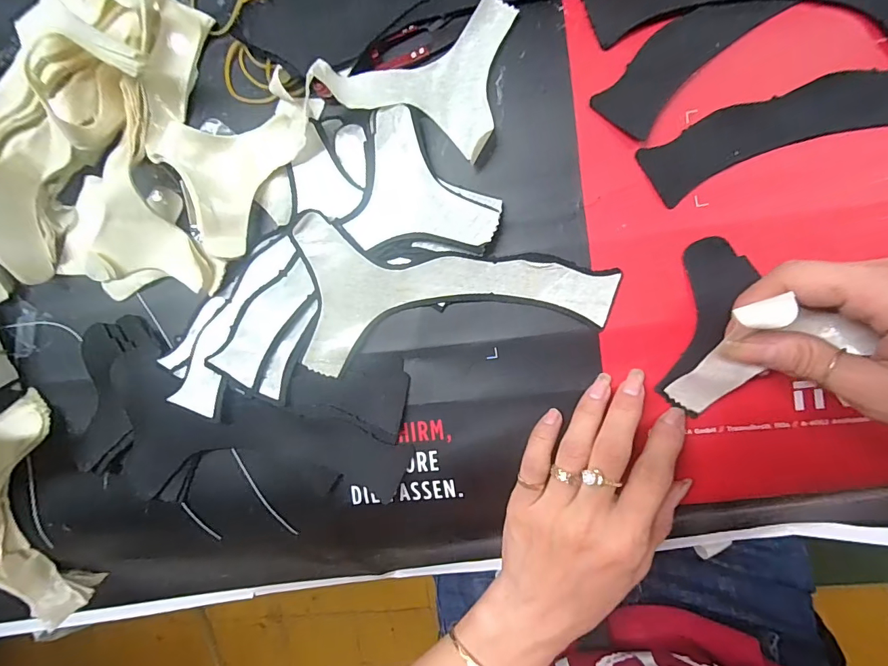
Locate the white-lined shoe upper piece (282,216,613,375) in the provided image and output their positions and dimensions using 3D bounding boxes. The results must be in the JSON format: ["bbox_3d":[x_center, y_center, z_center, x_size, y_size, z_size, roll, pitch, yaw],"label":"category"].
[{"bbox_3d":[0.004,-0.017,0.249,0.179,0.019,0.087,4,93,8],"label":"white-lined shoe upper piece"}]

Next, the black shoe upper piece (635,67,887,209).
[{"bbox_3d":[0.212,-0.099,0.225,0.186,0.008,0.088,-24,89,9],"label":"black shoe upper piece"}]

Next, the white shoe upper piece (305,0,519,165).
[{"bbox_3d":[-0.016,-0.151,0.236,0.094,0.032,0.085,14,94,7],"label":"white shoe upper piece"}]

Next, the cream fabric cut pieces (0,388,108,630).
[{"bbox_3d":[-0.298,0.127,0.295,0.066,0.054,0.171,-1,107,8],"label":"cream fabric cut pieces"}]

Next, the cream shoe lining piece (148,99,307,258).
[{"bbox_3d":[-0.126,-0.099,0.250,0.057,0.034,0.096,32,96,6],"label":"cream shoe lining piece"}]

